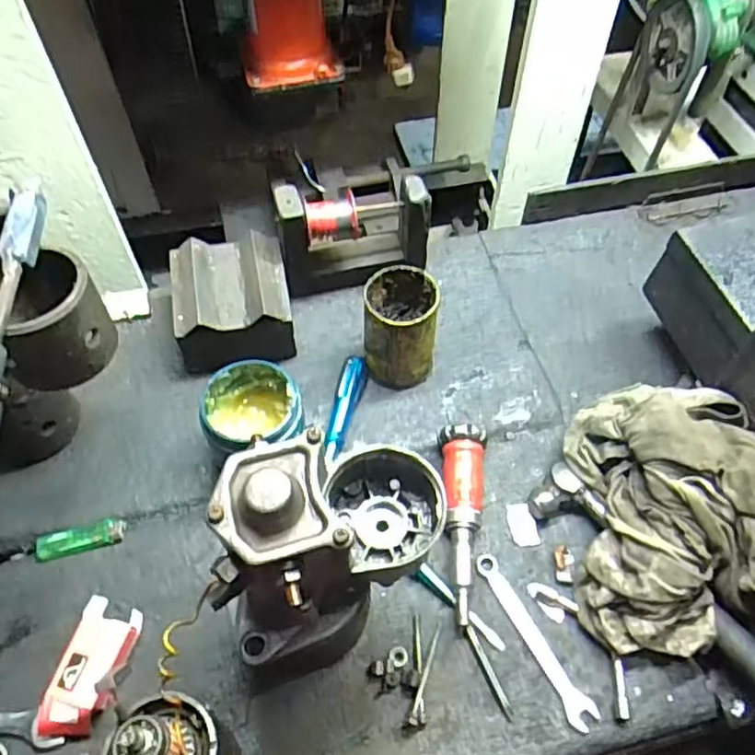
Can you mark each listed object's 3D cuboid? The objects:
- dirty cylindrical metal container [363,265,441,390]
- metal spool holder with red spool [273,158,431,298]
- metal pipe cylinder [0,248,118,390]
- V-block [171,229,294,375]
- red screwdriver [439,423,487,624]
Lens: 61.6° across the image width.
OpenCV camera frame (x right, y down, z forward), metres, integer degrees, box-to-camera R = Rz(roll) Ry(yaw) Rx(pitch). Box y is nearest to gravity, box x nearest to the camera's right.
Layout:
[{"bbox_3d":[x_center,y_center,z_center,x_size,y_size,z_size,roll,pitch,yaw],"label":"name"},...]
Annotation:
[{"bbox_3d":[0.024,-0.050,0.665,0.074,0.109,0.085,3,56,2],"label":"dirty cylindrical metal container"},{"bbox_3d":[-0.030,-0.159,0.708,0.168,0.136,0.059,-10,57,-7],"label":"metal spool holder with red spool"},{"bbox_3d":[-0.262,-0.047,0.495,0.087,0.073,0.080,0,56,0],"label":"metal pipe cylinder"},{"bbox_3d":[-0.158,-0.083,0.691,0.120,0.088,0.110,-9,56,-6],"label":"V-block"},{"bbox_3d":[0.086,0.128,0.587,0.043,0.033,0.176,-1,56,-1],"label":"red screwdriver"}]

